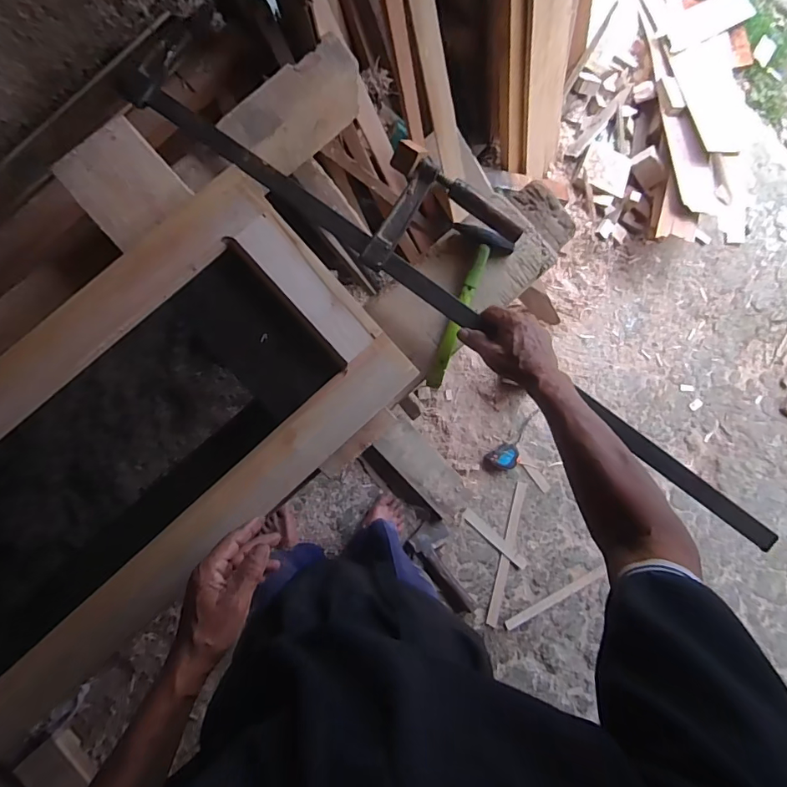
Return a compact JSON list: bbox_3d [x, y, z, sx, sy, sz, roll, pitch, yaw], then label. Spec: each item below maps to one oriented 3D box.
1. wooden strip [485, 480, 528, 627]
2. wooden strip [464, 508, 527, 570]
[{"bbox_3d":[0.334,0.470,1.374,0.036,0.011,0.417,14,84,-3],"label":"wooden strip"},{"bbox_3d":[0.298,0.429,1.380,0.235,0.006,0.035,42,83,0],"label":"wooden strip"}]

